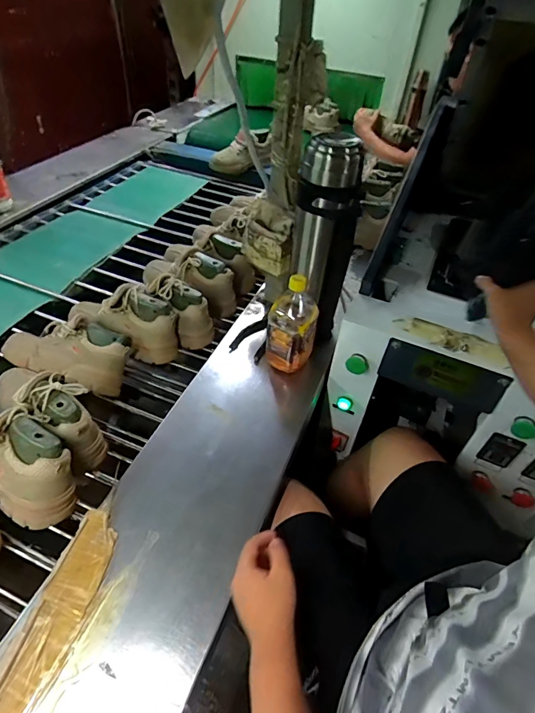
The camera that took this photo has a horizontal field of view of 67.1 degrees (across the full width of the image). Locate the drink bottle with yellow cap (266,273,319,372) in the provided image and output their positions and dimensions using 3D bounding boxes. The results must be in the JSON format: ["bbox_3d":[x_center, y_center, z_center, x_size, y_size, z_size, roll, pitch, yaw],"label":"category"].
[{"bbox_3d":[0.050,-0.060,0.785,0.090,0.207,0.098,14,47,7],"label":"drink bottle with yellow cap"}]

